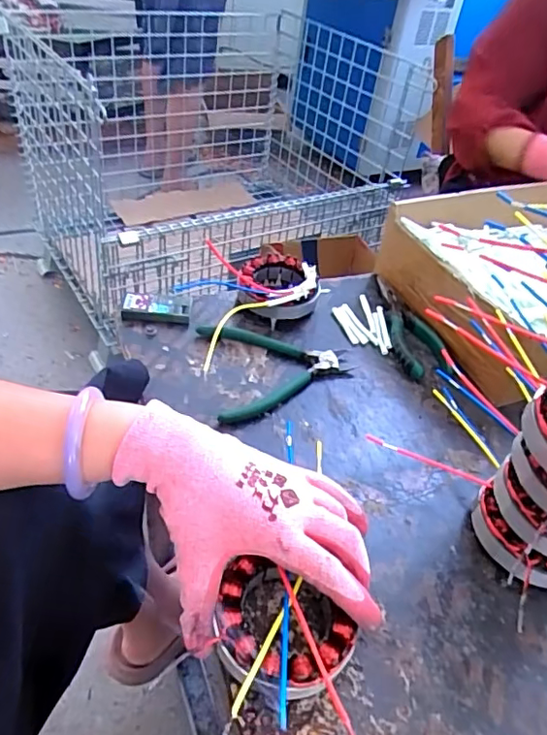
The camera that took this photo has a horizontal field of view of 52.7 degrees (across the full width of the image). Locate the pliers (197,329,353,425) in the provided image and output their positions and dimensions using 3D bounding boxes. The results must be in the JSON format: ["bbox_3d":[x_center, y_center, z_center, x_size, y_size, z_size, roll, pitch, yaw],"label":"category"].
[{"bbox_3d":[0.006,-0.005,0.528,0.137,0.013,0.116,-7,44,-17],"label":"pliers"}]

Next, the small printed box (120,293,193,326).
[{"bbox_3d":[-0.118,-0.059,0.556,0.066,0.016,0.031,6,42,-3],"label":"small printed box"}]

